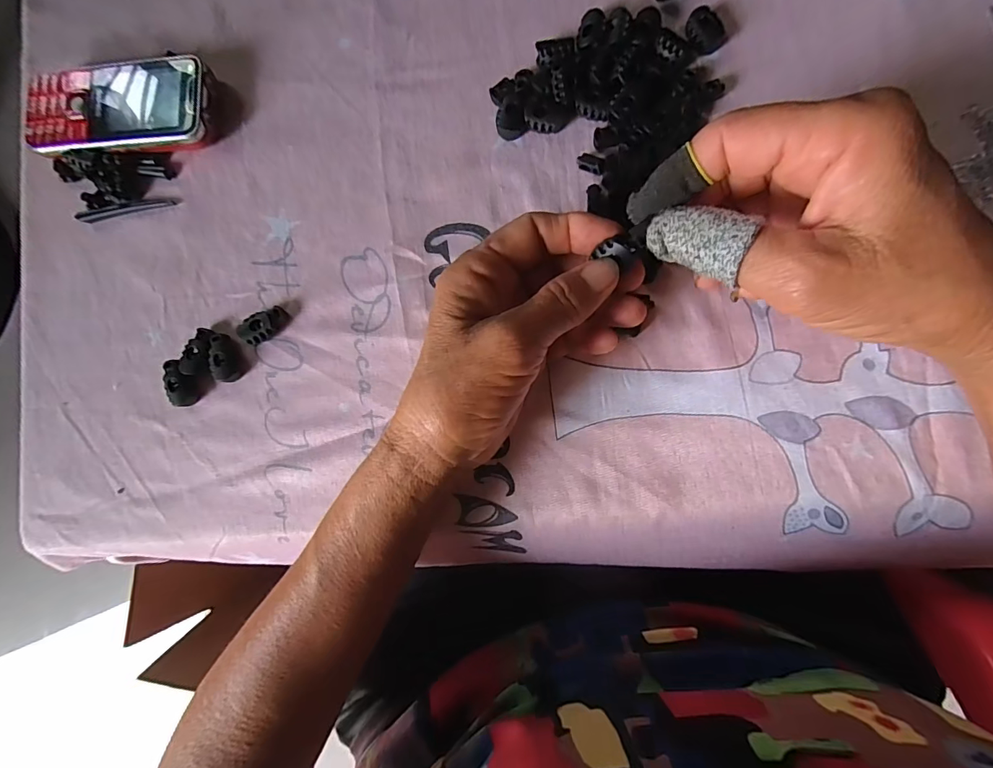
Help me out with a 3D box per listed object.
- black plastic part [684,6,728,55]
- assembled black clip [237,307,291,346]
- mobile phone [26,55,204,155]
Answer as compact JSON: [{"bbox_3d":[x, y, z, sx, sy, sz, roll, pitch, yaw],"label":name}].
[{"bbox_3d":[0.114,-0.193,0.242,0.016,0.010,0.021,-28,83,5],"label":"black plastic part"},{"bbox_3d":[-0.137,-0.036,0.261,0.028,0.012,0.015,-33,83,4],"label":"assembled black clip"},{"bbox_3d":[-0.239,-0.176,0.281,0.121,0.020,0.059,-2,86,7],"label":"mobile phone"}]

